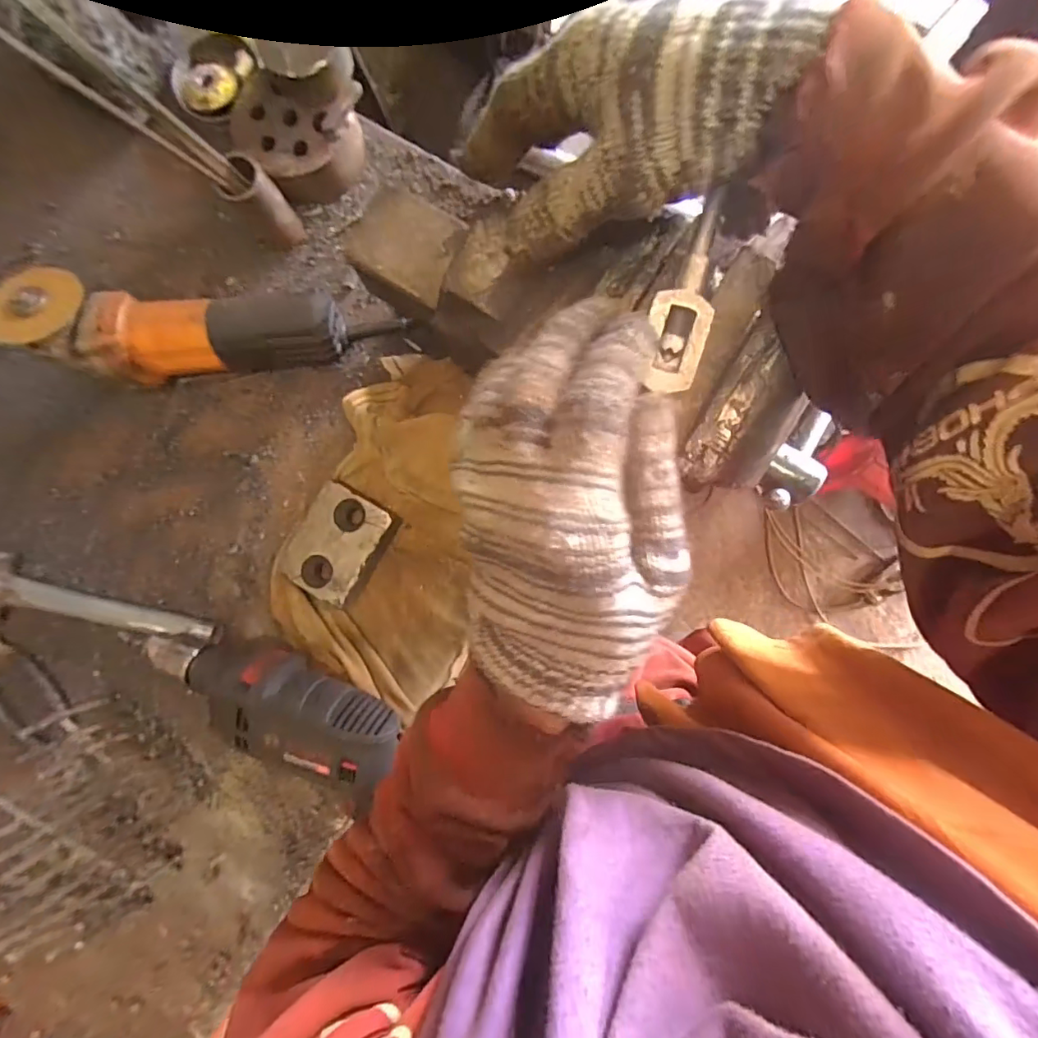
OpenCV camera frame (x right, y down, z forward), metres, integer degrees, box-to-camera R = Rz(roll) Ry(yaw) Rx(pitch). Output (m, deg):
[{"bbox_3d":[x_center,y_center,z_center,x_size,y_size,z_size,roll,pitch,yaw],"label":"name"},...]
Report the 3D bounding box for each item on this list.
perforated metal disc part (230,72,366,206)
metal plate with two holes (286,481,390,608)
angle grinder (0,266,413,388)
[{"bbox_3d":[-0.211,-0.353,0.475,0.113,0.044,0.099,9,89,2],"label":"perforated metal disc part"},{"bbox_3d":[-0.174,0.023,0.484,0.077,0.041,0.101,30,90,3],"label":"metal plate with two holes"},{"bbox_3d":[-0.282,-0.175,0.464,0.324,0.064,0.080,-4,88,-13],"label":"angle grinder"}]

